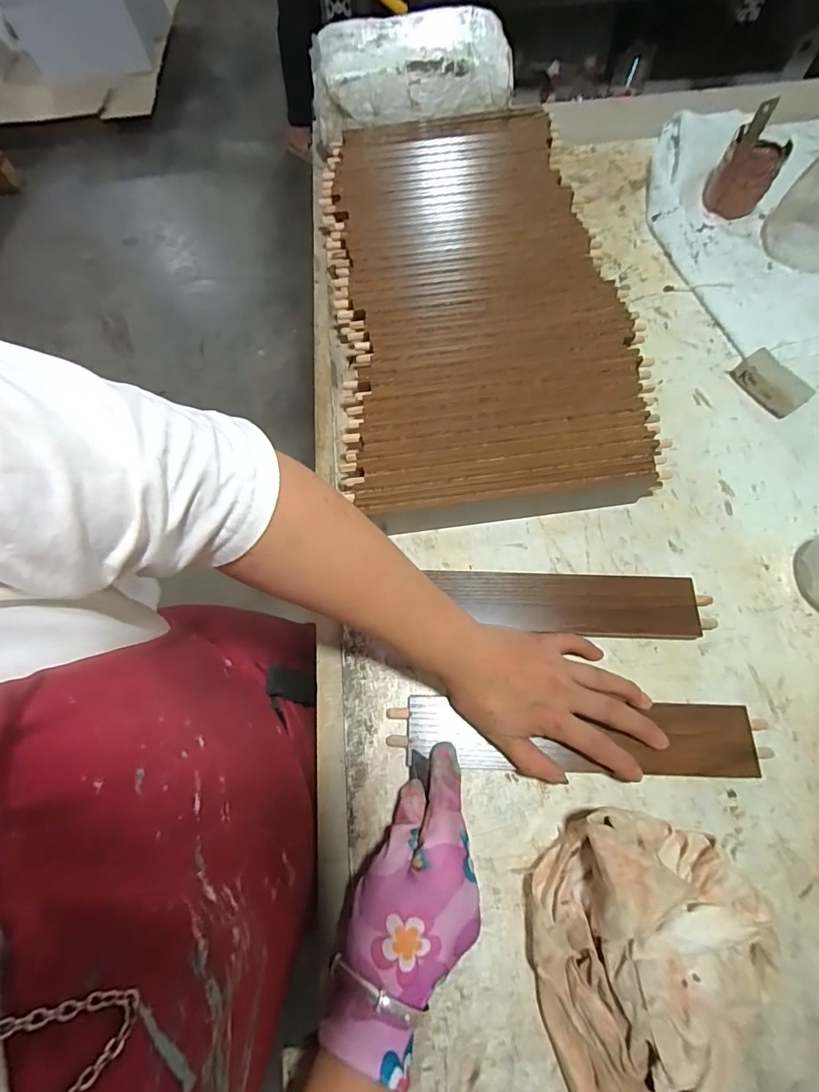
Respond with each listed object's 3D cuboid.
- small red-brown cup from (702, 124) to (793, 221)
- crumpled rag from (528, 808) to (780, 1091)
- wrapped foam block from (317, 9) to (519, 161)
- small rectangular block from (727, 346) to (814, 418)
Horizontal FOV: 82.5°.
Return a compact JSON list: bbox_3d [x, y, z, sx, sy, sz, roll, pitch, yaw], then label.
[{"bbox_3d":[0.396,-0.440,0.552,0.063,0.058,0.070,24,71,9],"label":"small red-brown cup"},{"bbox_3d":[0.152,0.245,0.290,0.157,0.061,0.144,-21,70,-8],"label":"crumpled rag"},{"bbox_3d":[0.000,-0.590,0.579,0.242,0.061,0.115,-13,70,-4],"label":"wrapped foam block"},{"bbox_3d":[0.361,-0.162,0.466,0.031,0.030,0.068,-35,73,-12],"label":"small rectangular block"}]

